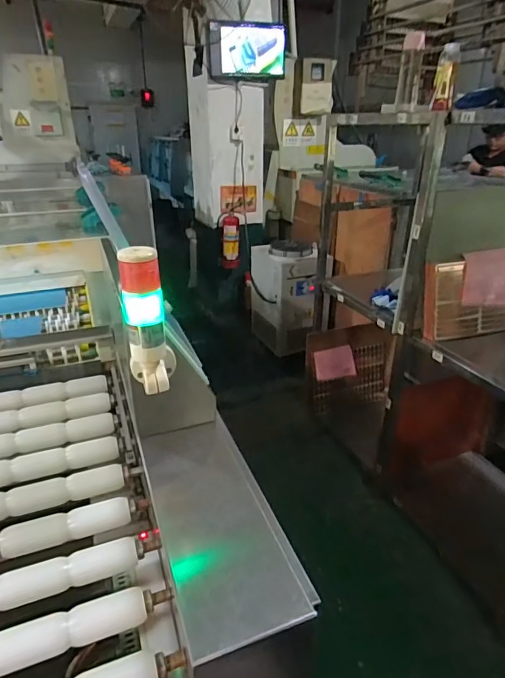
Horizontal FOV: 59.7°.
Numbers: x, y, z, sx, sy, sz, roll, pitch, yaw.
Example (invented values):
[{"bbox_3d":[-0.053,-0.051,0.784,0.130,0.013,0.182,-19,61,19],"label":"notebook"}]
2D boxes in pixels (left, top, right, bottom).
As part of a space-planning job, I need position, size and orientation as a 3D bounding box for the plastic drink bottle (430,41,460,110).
[{"bbox_3d":[0.599,-0.807,1.363,0.064,0.173,0.058,9,27,18],"label":"plastic drink bottle"}]

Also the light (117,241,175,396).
[{"bbox_3d":[-0.146,-0.029,0.616,0.061,0.199,0.076,-5,26,-9],"label":"light"}]

